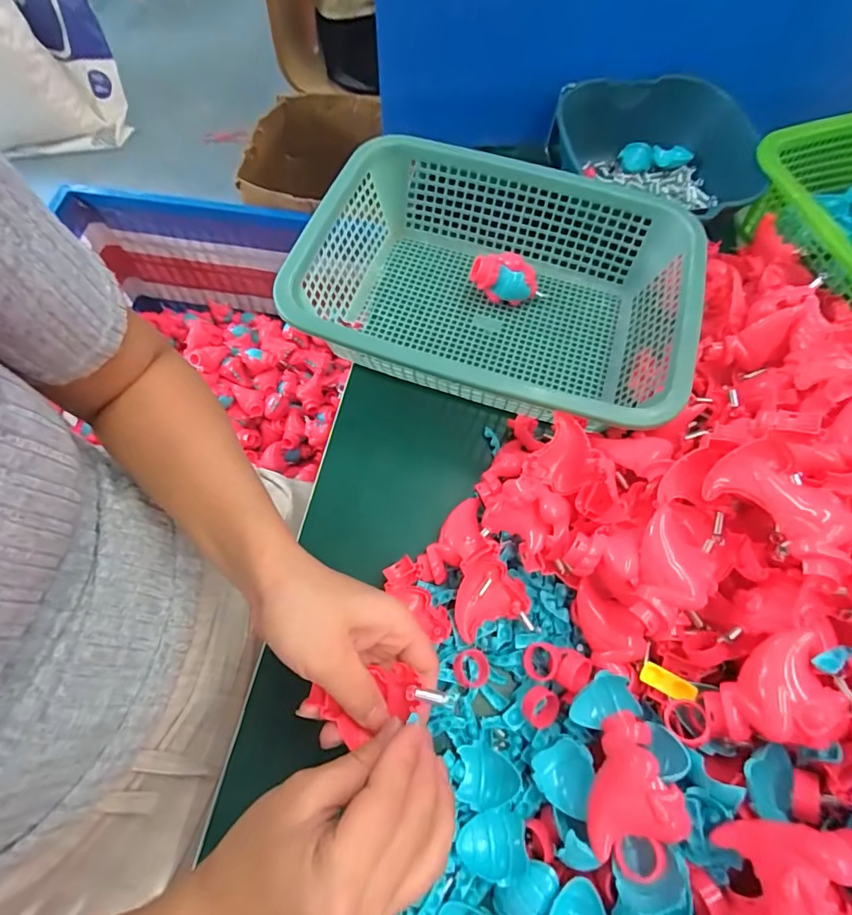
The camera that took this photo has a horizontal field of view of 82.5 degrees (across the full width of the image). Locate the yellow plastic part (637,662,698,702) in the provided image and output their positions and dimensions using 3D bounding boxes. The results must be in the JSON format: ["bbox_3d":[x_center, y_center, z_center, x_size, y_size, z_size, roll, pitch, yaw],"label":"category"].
[{"bbox_3d":[0.162,0.151,0.325,0.033,0.006,0.015,18,64,31],"label":"yellow plastic part"}]

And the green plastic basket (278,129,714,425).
[{"bbox_3d":[0.065,-0.154,0.467,0.337,0.099,0.262,19,66,7],"label":"green plastic basket"}]

